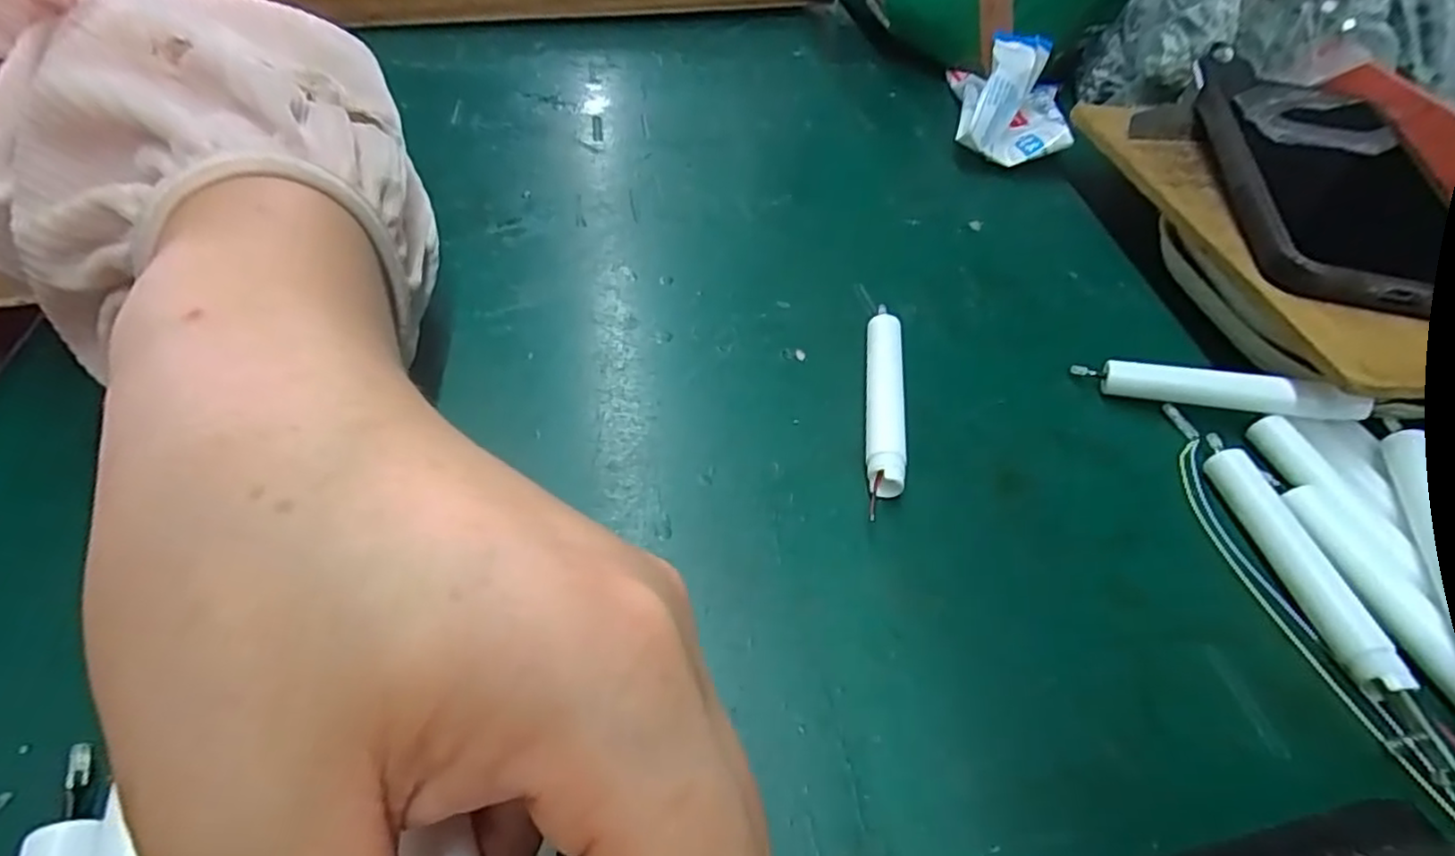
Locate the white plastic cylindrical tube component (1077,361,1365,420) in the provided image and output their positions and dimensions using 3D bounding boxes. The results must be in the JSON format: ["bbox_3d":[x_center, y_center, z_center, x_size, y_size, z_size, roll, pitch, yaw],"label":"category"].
[{"bbox_3d":[0.173,-0.014,0.242,0.087,0.012,0.008,10,46,21],"label":"white plastic cylindrical tube component"}]

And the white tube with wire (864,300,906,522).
[{"bbox_3d":[0.055,-0.010,0.237,0.014,0.011,0.084,9,48,2],"label":"white tube with wire"}]

